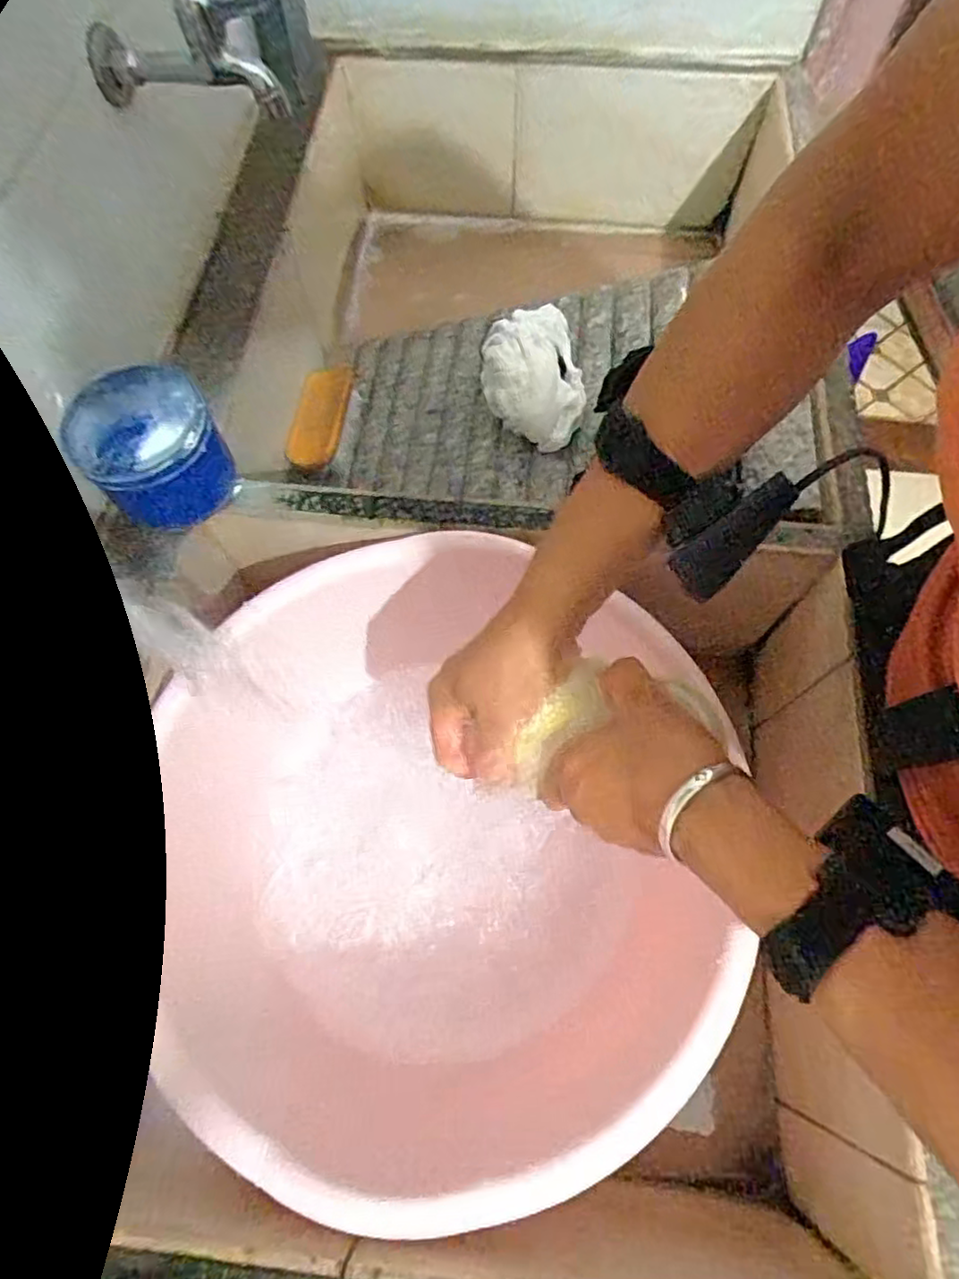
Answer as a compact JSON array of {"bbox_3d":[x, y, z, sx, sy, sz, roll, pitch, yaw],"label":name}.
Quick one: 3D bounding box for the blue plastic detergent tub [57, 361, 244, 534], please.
[{"bbox_3d":[-0.247,-0.142,0.505,0.101,0.072,0.094,-28,70,-11],"label":"blue plastic detergent tub"}]

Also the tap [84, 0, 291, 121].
[{"bbox_3d":[-0.208,-0.412,0.465,0.130,0.070,0.049,-8,67,-3],"label":"tap"}]

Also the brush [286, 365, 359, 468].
[{"bbox_3d":[-0.164,-0.246,0.714,0.054,0.026,0.139,8,67,4],"label":"brush"}]

